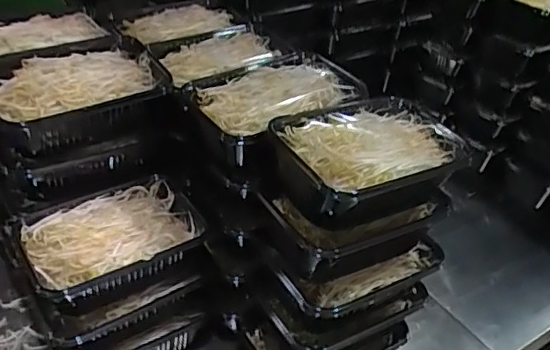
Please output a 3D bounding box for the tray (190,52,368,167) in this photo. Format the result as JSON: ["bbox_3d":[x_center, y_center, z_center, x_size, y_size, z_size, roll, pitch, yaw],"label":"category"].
[{"bbox_3d":[0.006,-0.072,0.629,0.186,0.064,0.125,-20,43,-31],"label":"tray"}]

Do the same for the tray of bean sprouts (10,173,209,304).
[{"bbox_3d":[-0.168,0.073,0.610,0.184,0.052,0.121,-18,42,-29],"label":"tray of bean sprouts"}]

